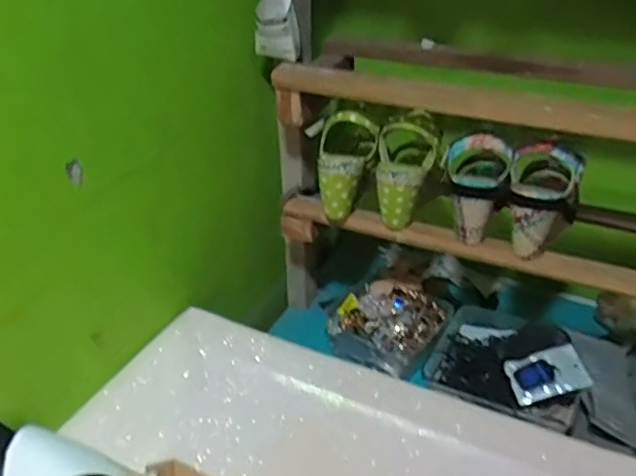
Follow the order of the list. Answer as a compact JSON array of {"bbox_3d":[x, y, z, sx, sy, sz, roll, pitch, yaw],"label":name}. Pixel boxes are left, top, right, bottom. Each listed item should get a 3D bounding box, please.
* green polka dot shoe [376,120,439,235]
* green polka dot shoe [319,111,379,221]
[{"bbox_3d":[0.115,-0.082,0.805,0.078,0.128,0.069,5,32,9],"label":"green polka dot shoe"},{"bbox_3d":[0.032,-0.096,0.822,0.077,0.141,0.065,13,9,14],"label":"green polka dot shoe"}]

